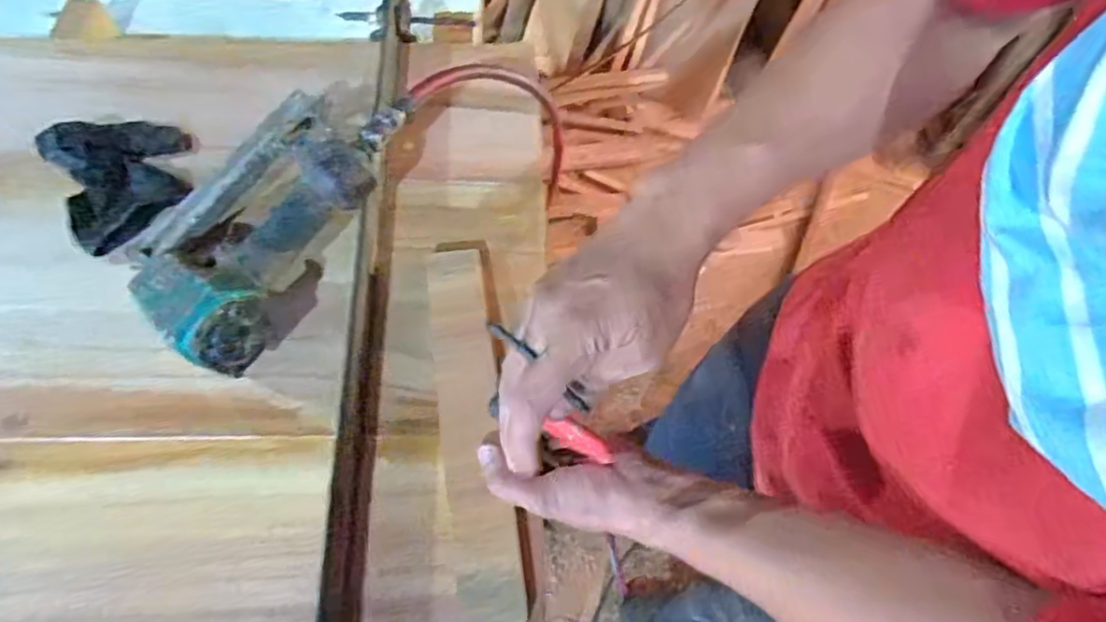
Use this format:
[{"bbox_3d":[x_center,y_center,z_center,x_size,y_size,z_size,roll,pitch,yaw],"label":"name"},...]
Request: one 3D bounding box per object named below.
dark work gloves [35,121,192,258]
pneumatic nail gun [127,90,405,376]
[{"bbox_3d":[-0.381,-0.121,0.566,0.109,0.032,0.131,-29,70,-15],"label":"dark work gloves"},{"bbox_3d":[-0.235,-0.083,0.516,0.155,0.075,0.250,29,68,10],"label":"pneumatic nail gun"}]

